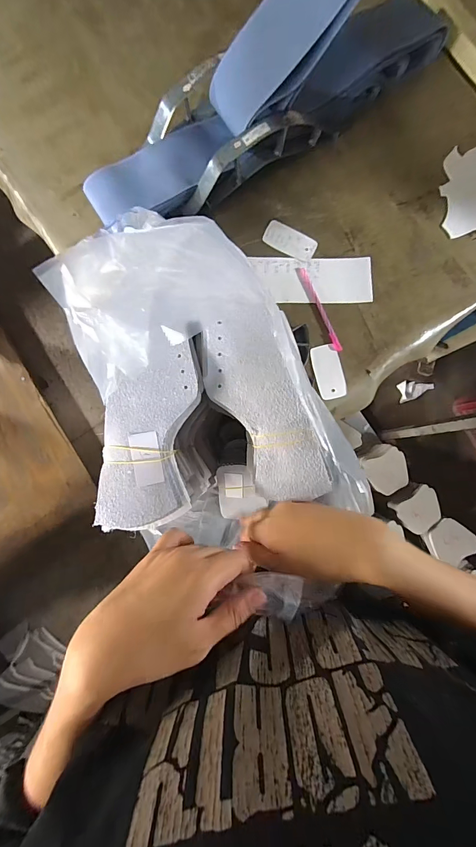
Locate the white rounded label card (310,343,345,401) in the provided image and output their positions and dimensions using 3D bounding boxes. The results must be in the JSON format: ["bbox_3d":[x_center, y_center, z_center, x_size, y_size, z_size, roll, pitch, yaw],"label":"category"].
[{"bbox_3d":[0.174,-0.099,0.649,0.053,0.005,0.103,-11,85,-3],"label":"white rounded label card"}]

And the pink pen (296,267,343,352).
[{"bbox_3d":[0.160,-0.223,0.657,0.017,0.008,0.181,-23,86,-4],"label":"pink pen"}]

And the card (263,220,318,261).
[{"bbox_3d":[0.104,-0.361,0.672,0.106,0.004,0.052,28,88,1],"label":"card"}]

